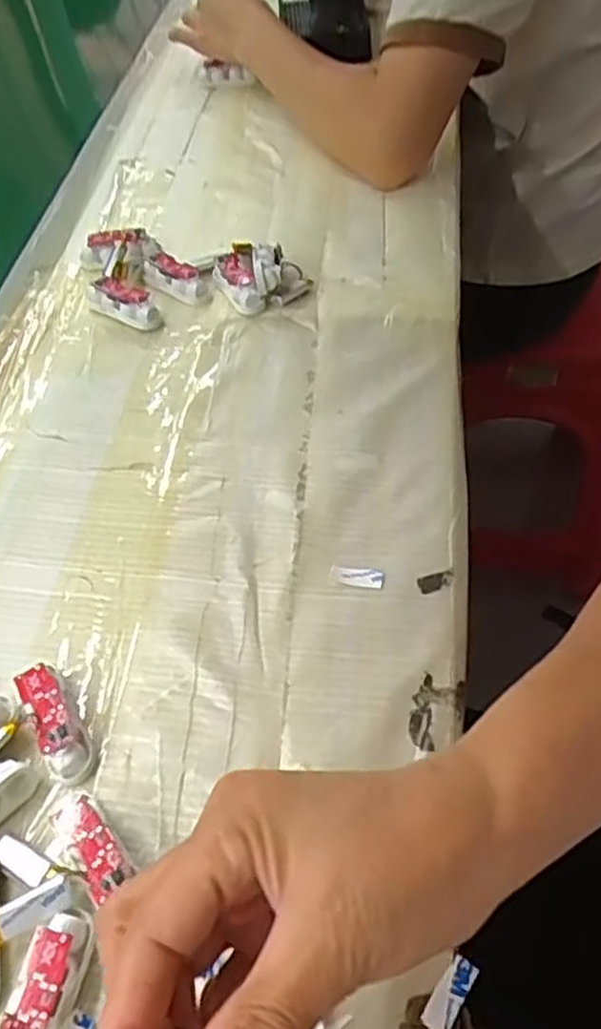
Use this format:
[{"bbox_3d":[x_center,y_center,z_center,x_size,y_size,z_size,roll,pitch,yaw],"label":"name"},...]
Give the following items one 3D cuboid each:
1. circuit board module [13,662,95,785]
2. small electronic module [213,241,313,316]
[{"bbox_3d":[-0.113,0.093,0.350,0.019,0.020,0.058,-27,54,-14],"label":"circuit board module"},{"bbox_3d":[-0.027,-0.170,0.539,0.062,0.025,0.054,-13,52,-4],"label":"small electronic module"}]

